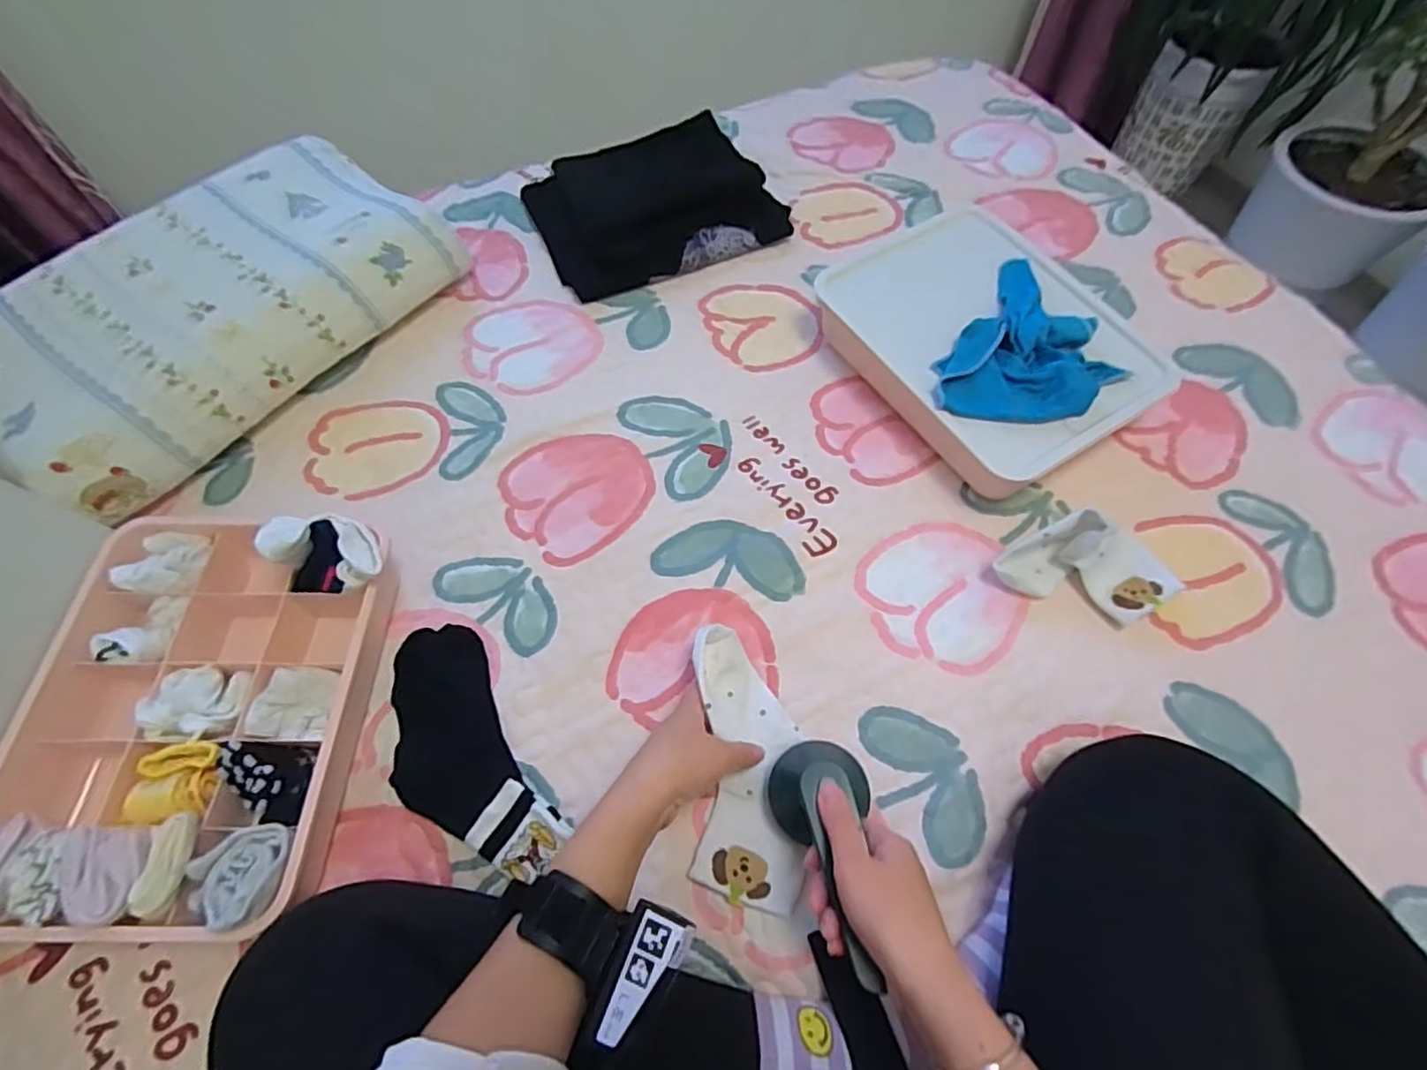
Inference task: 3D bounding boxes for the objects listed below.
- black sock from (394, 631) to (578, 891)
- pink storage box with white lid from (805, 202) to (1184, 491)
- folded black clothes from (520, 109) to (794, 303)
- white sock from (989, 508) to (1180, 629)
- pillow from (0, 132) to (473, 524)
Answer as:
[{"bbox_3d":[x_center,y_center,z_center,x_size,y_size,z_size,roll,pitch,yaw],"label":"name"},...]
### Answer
[{"bbox_3d":[-0.199,0.171,0.500,0.091,0.026,0.207,-31,66,-13],"label":"black sock"},{"bbox_3d":[0.272,-0.199,0.659,0.225,0.070,0.302,-29,65,-12],"label":"pink storage box with white lid"},{"bbox_3d":[-0.073,-0.416,0.783,0.291,0.066,0.216,-22,64,-8],"label":"folded black clothes"},{"bbox_3d":[0.331,0.028,0.551,0.152,0.056,0.071,18,65,11],"label":"white sock"},{"bbox_3d":[-0.525,-0.235,0.677,0.273,0.111,0.461,32,66,16],"label":"pillow"}]

